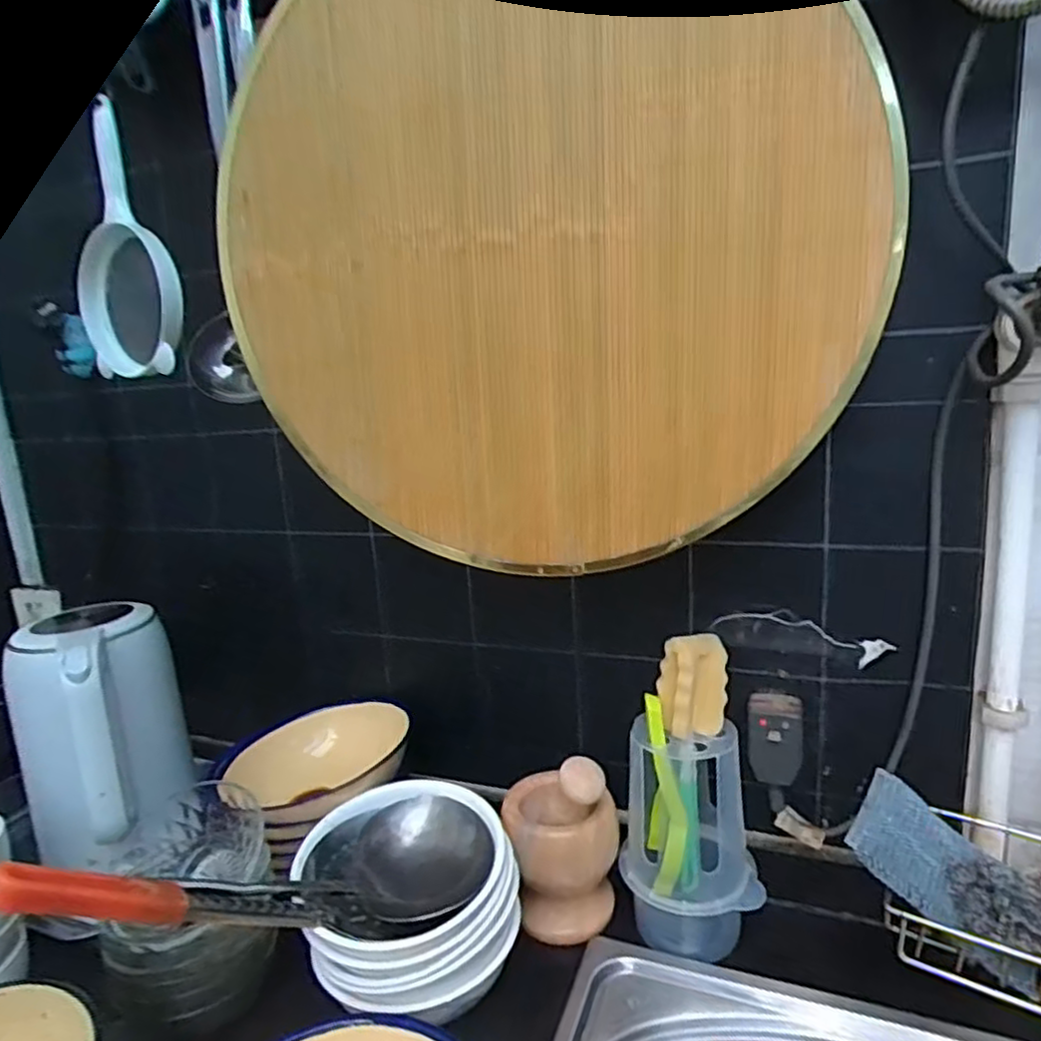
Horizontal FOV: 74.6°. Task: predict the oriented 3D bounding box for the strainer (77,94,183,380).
[{"bbox_3d":[-0.338,-0.229,0.574,0.056,0.207,0.121,-14,16,-38],"label":"strainer"}]

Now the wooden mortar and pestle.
[{"bbox_3d":[0.037,0.281,0.609,0.098,0.152,0.083,-4,12,1],"label":"wooden mortar and pestle"}]

